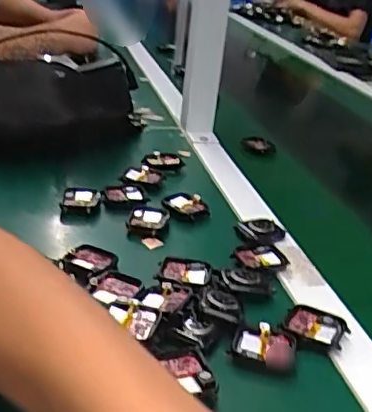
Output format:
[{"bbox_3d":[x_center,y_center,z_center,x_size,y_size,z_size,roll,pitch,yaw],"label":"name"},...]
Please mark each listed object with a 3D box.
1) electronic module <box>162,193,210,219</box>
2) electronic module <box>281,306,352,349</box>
[{"bbox_3d":[0.000,0.001,0.599,0.047,0.021,0.031,6,26,-1],"label":"electronic module"},{"bbox_3d":[0.097,0.092,0.434,0.045,0.011,0.036,15,28,17],"label":"electronic module"}]

